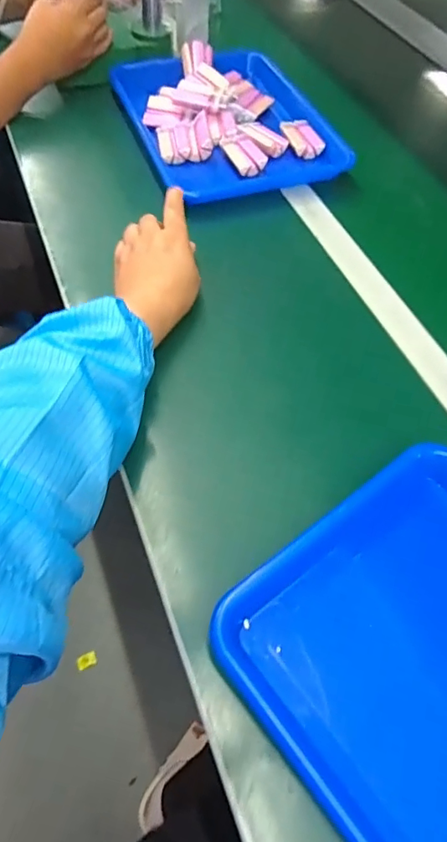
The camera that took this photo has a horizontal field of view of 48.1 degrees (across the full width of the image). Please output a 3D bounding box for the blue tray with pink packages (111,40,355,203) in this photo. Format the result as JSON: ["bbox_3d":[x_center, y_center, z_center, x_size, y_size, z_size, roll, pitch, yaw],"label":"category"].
[{"bbox_3d":[0.007,-0.434,0.704,0.285,0.047,0.374,-16,60,-14],"label":"blue tray with pink packages"}]

